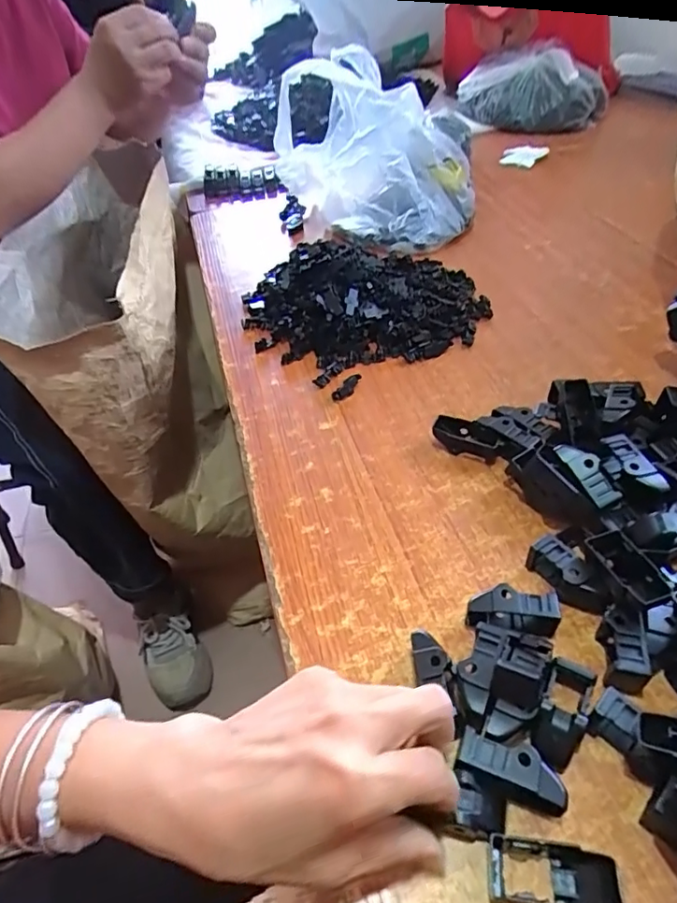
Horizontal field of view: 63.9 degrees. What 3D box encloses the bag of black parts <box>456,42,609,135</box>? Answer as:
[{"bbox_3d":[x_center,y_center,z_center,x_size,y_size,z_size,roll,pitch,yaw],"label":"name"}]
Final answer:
[{"bbox_3d":[0.327,-0.623,0.940,0.238,0.109,0.134,25,53,27],"label":"bag of black parts"}]

